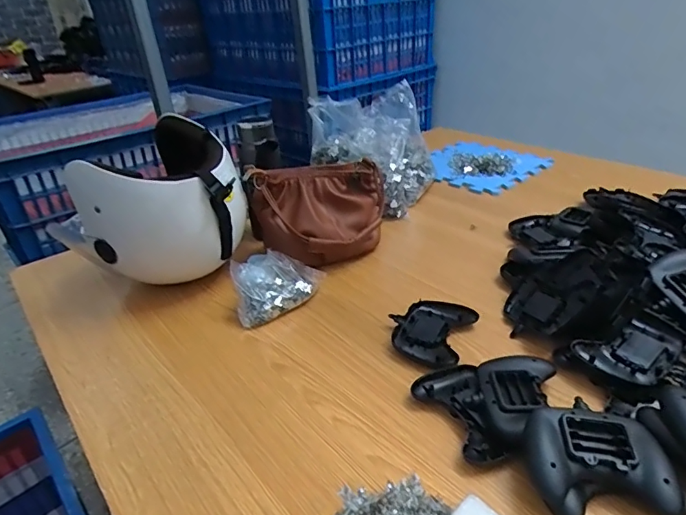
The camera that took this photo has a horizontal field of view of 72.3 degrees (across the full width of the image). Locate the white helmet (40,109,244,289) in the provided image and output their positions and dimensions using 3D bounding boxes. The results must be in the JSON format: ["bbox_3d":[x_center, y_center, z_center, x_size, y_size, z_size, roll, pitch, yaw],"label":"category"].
[{"bbox_3d":[-0.307,-0.084,0.741,0.253,0.214,0.271,-20,33,-25],"label":"white helmet"}]

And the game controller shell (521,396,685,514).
[{"bbox_3d":[0.229,0.181,0.426,0.126,0.044,0.100,-4,30,3],"label":"game controller shell"}]

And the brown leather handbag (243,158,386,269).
[{"bbox_3d":[-0.040,-0.068,0.802,0.228,0.158,0.120,-5,30,1],"label":"brown leather handbag"}]

